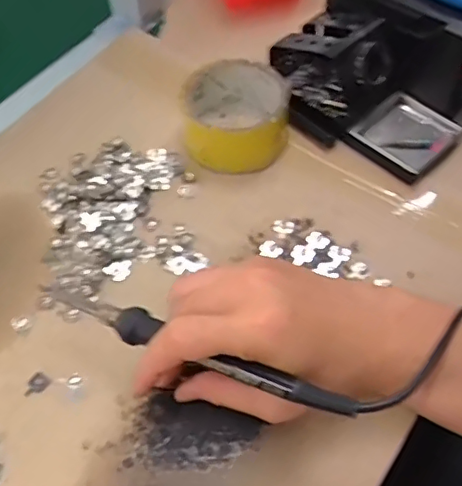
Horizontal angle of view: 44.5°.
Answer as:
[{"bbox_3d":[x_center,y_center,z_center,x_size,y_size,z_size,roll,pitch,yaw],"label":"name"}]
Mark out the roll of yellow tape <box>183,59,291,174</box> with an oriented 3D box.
[{"bbox_3d":[0.004,-0.108,0.468,0.083,0.043,0.088,-1,58,2],"label":"roll of yellow tape"}]

